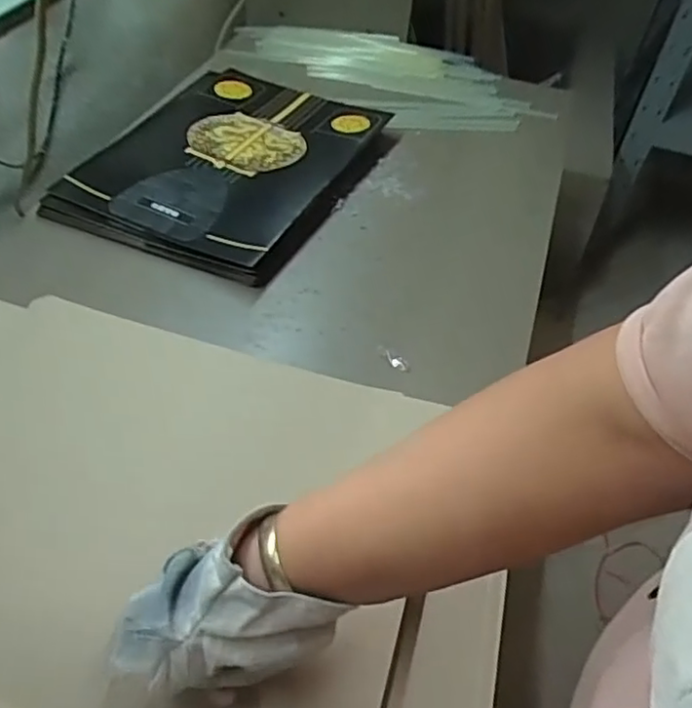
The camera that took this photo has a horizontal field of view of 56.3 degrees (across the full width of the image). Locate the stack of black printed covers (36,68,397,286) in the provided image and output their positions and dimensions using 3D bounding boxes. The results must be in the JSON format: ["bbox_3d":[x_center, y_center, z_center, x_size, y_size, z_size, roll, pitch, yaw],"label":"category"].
[{"bbox_3d":[-0.146,-0.251,0.831,0.307,0.034,0.392,20,49,12],"label":"stack of black printed covers"}]

